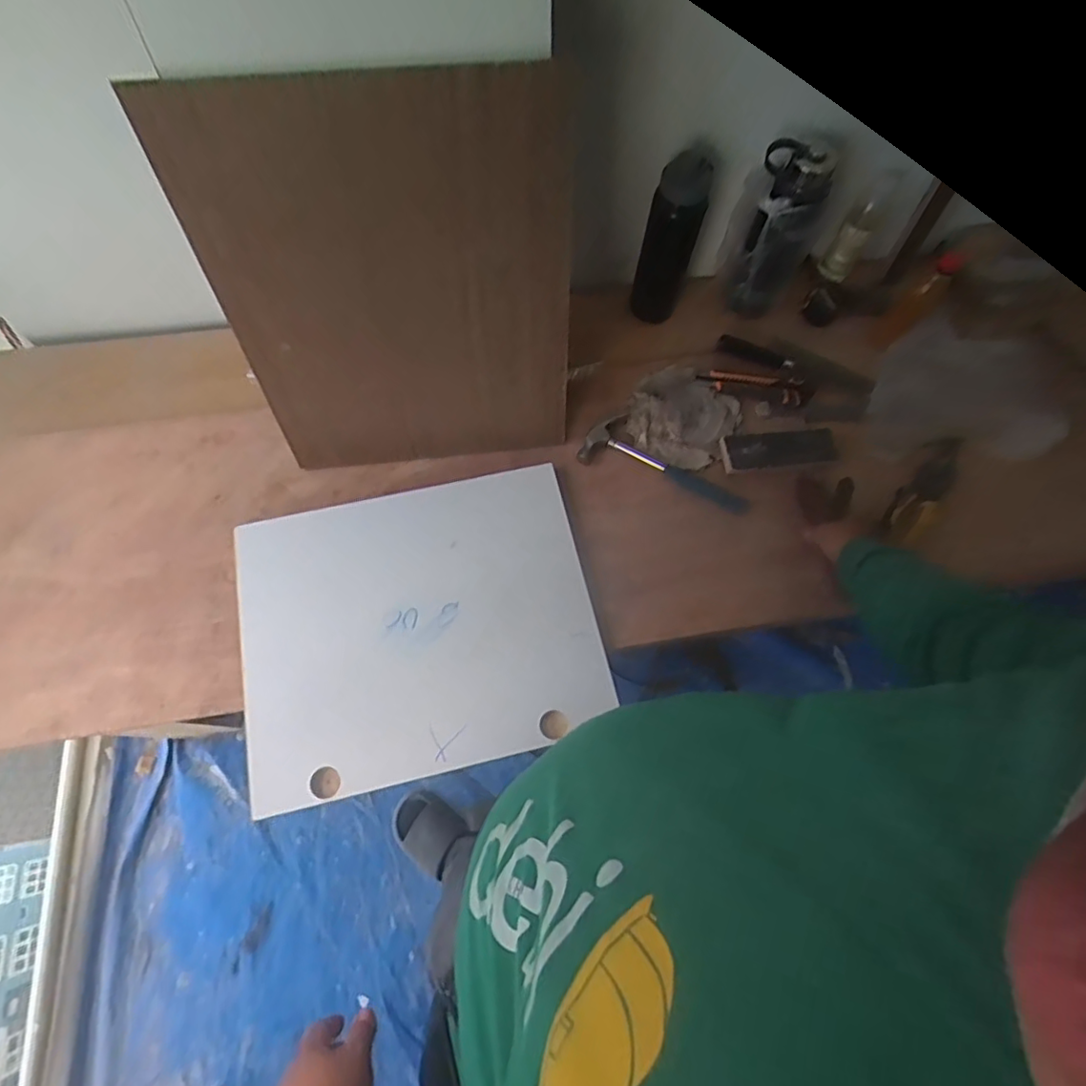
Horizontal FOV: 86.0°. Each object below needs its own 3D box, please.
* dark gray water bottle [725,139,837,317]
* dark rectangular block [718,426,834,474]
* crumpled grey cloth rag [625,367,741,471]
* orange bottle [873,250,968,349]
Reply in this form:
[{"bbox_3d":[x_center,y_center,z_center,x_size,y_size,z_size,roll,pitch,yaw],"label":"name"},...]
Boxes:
[{"bbox_3d":[0.320,-0.436,0.839,0.103,0.244,0.080,26,70,8],"label":"dark gray water bottle"},{"bbox_3d":[0.349,-0.138,0.862,0.168,0.016,0.059,-6,69,-4],"label":"dark rectangular block"},{"bbox_3d":[0.211,-0.198,0.890,0.157,0.041,0.164,33,71,11],"label":"crumpled grey cloth rag"},{"bbox_3d":[0.544,-0.351,0.851,0.049,0.164,0.067,41,73,13],"label":"orange bottle"}]

